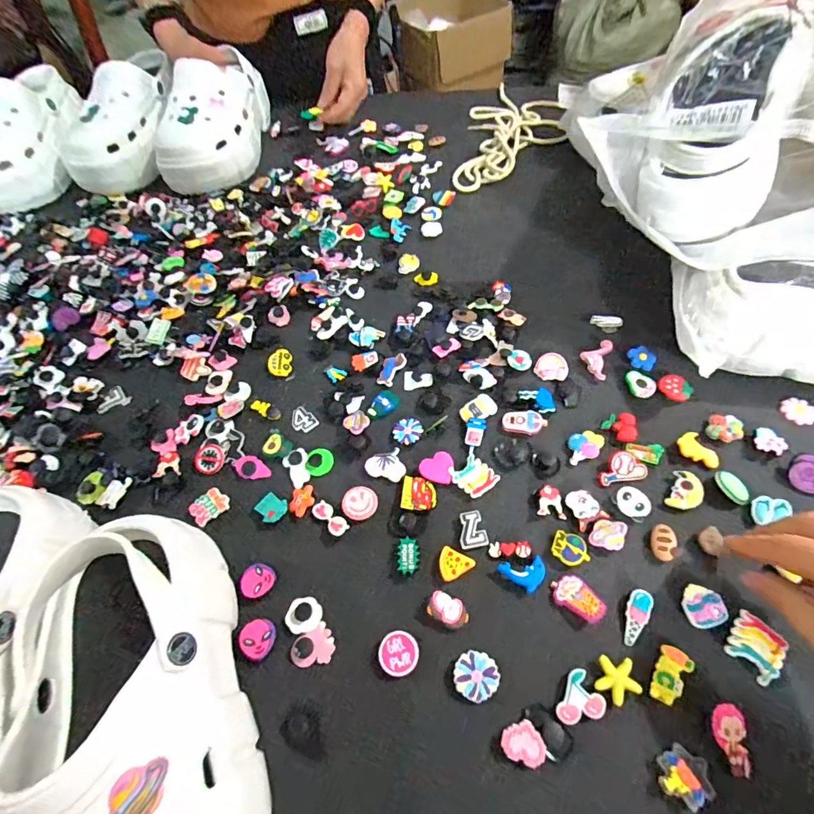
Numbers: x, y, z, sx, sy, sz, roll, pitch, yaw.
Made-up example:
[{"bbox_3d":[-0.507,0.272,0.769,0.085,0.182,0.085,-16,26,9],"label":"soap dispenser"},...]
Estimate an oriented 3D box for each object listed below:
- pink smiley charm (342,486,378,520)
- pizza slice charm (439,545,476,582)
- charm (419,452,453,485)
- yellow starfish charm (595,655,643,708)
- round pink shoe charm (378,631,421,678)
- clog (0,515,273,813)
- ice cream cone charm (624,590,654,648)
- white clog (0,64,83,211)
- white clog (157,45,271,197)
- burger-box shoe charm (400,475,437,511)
[{"bbox_3d":[-0.036,0.074,0.344,0.025,0.006,0.026,-2,56,3],"label":"pink smiley charm"},{"bbox_3d":[0.032,0.111,0.313,0.023,0.007,0.021,24,61,18],"label":"pizza slice charm"},{"bbox_3d":[0.024,0.047,0.355,0.026,0.004,0.027,-2,56,3],"label":"charm"},{"bbox_3d":[0.125,0.163,0.270,0.025,0.004,0.025,-2,56,3],"label":"yellow starfish charm"},{"bbox_3d":[-0.005,0.157,0.287,0.025,0.010,0.025,-2,56,3],"label":"round pink shoe charm"},{"bbox_3d":[-0.135,0.160,0.219,0.089,0.080,0.208,-20,57,-9],"label":"clog"},{"bbox_3d":[0.147,0.135,0.288,0.014,0.004,0.035,22,74,18],"label":"ice cream cone charm"},{"bbox_3d":[-0.520,-0.370,0.609,0.095,0.100,0.245,6,69,7],"label":"white clog"},{"bbox_3d":[-0.267,-0.396,0.620,0.108,0.096,0.212,-2,56,2],"label":"white clog"},{"bbox_3d":[0.010,0.065,0.343,0.026,0.006,0.028,4,56,7],"label":"burger-box shoe charm"}]

